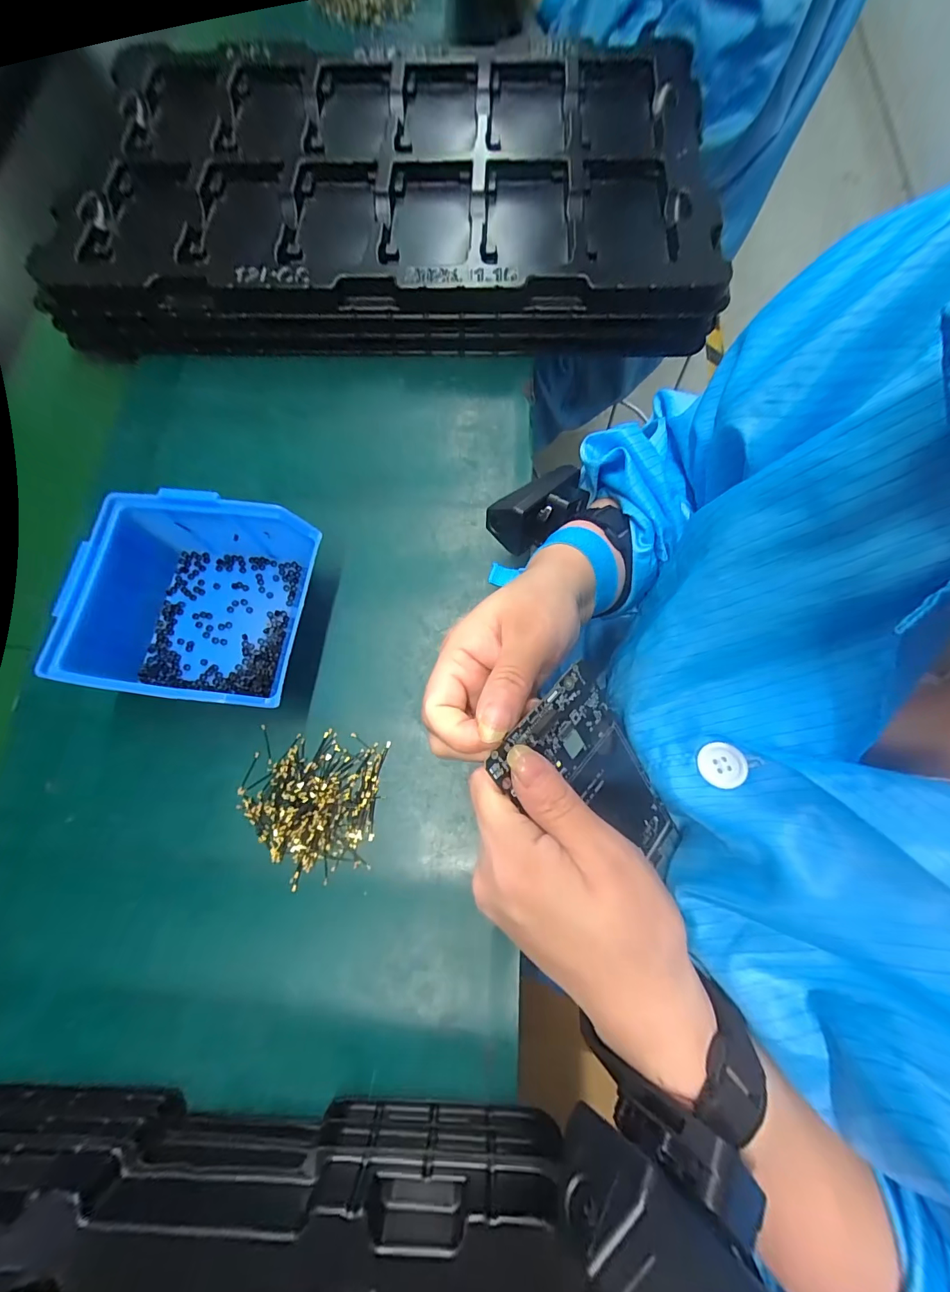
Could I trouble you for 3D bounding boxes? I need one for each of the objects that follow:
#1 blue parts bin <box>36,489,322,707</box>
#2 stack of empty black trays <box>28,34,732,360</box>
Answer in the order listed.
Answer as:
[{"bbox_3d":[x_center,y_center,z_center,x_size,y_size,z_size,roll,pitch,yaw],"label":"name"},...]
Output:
[{"bbox_3d":[-0.178,-0.026,0.286,0.132,0.066,0.125,8,74,4],"label":"blue parts bin"},{"bbox_3d":[-0.078,-0.428,0.412,0.549,0.078,0.348,0,73,4],"label":"stack of empty black trays"}]

